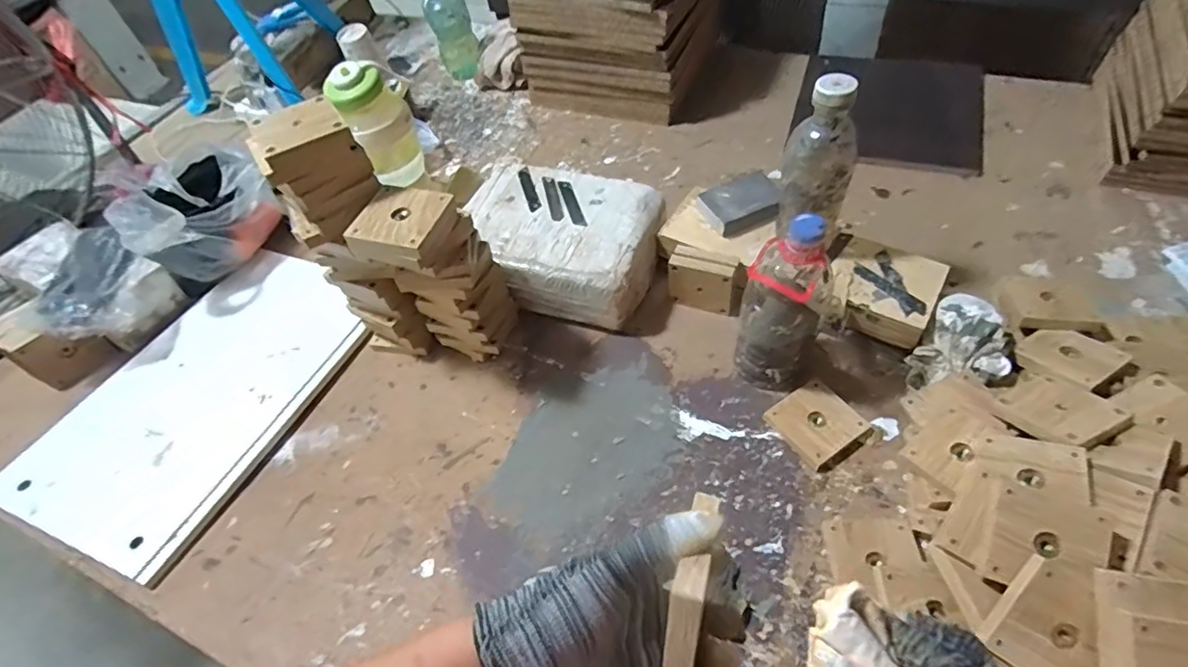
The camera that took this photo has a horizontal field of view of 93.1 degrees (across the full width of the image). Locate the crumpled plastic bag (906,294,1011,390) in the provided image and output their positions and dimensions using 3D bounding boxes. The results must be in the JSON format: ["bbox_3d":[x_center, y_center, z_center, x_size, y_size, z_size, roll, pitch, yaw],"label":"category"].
[{"bbox_3d":[0.423,0.015,0.647,0.092,0.081,0.090,15,56,18],"label":"crumpled plastic bag"}]

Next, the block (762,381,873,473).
[{"bbox_3d":[0.252,0.104,0.636,0.083,0.014,0.086,-30,55,-15],"label":"block"}]

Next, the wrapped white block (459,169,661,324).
[{"bbox_3d":[-0.045,-0.126,0.789,0.258,0.094,0.194,10,54,15],"label":"wrapped white block"}]

